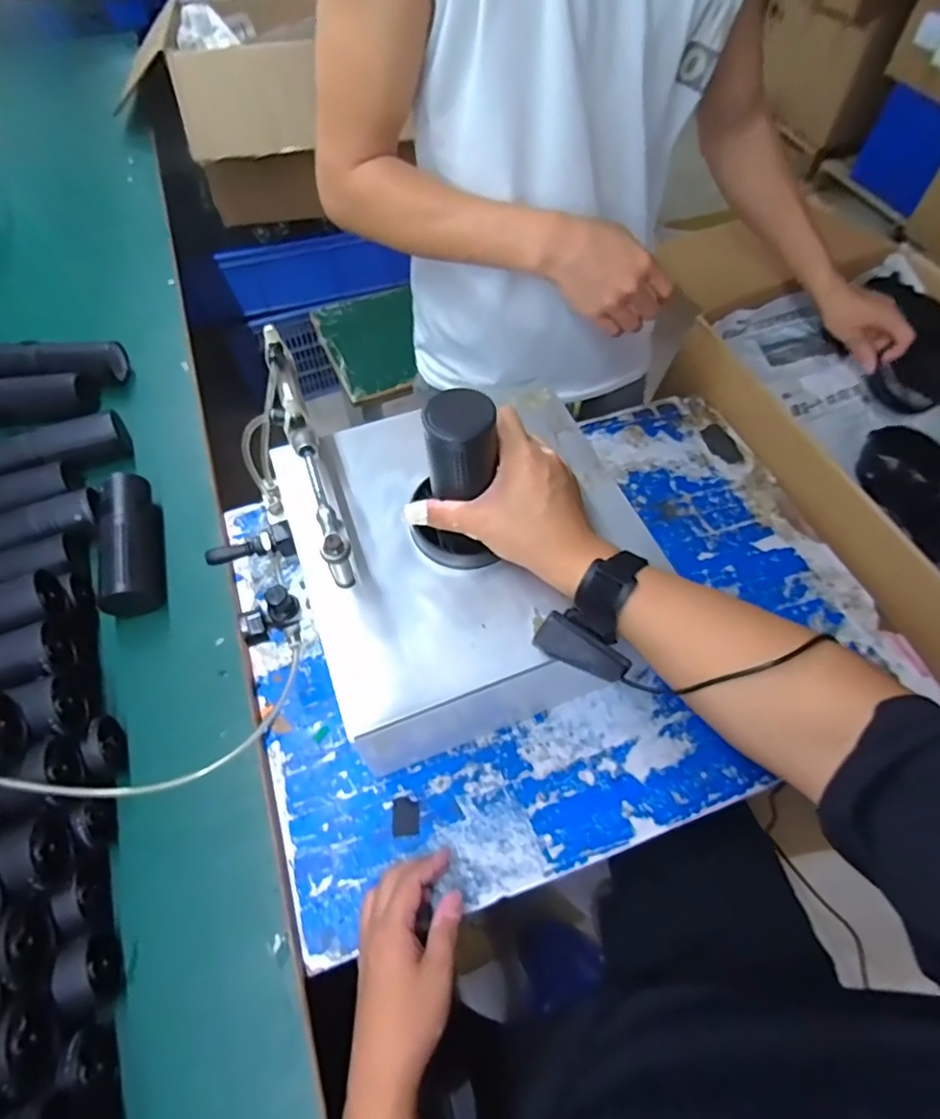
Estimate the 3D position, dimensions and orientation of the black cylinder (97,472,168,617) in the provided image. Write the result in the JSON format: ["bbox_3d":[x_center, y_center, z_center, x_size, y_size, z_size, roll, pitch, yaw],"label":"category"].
[{"bbox_3d":[-0.388,-0.020,0.660,0.055,0.056,0.172,-15,60,-9],"label":"black cylinder"}]

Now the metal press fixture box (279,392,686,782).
[{"bbox_3d":[-0.014,0.018,0.585,0.276,0.174,0.290,-17,61,-11],"label":"metal press fixture box"}]

